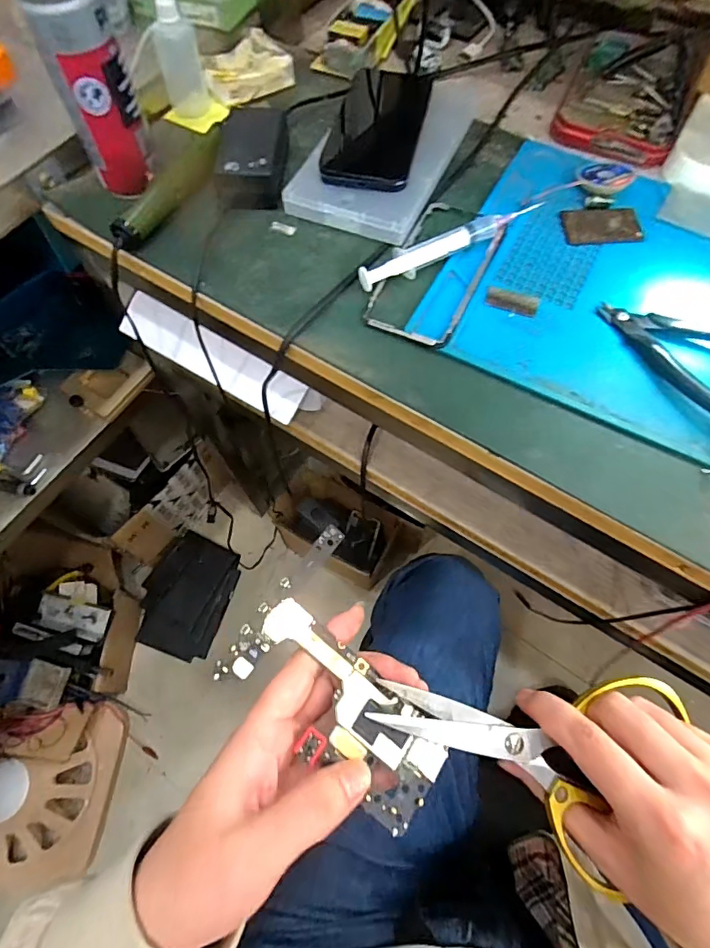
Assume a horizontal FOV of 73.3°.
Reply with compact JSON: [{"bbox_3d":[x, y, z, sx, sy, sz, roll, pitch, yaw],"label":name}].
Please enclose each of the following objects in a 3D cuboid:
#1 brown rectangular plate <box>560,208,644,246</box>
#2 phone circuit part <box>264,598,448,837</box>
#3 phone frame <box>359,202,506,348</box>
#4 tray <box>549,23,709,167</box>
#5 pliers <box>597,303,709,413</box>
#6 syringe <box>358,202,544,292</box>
[{"bbox_3d":[0.200,-0.201,0.384,0.061,0.006,0.037,-6,66,-2],"label":"brown rectangular plate"},{"bbox_3d":[-0.008,0.120,0.244,0.114,0.010,0.050,41,61,3],"label":"phone circuit part"},{"bbox_3d":[0.064,-0.158,0.365,0.068,0.012,0.144,24,68,11],"label":"phone frame"},{"bbox_3d":[0.261,-0.366,0.448,0.109,0.027,0.191,22,68,11],"label":"tray"},{"bbox_3d":[0.231,-0.091,0.325,0.066,0.027,0.117,-31,72,-15],"label":"pliers"},{"bbox_3d":[0.074,-0.183,0.367,0.160,0.015,0.028,-30,69,-12],"label":"syringe"}]

